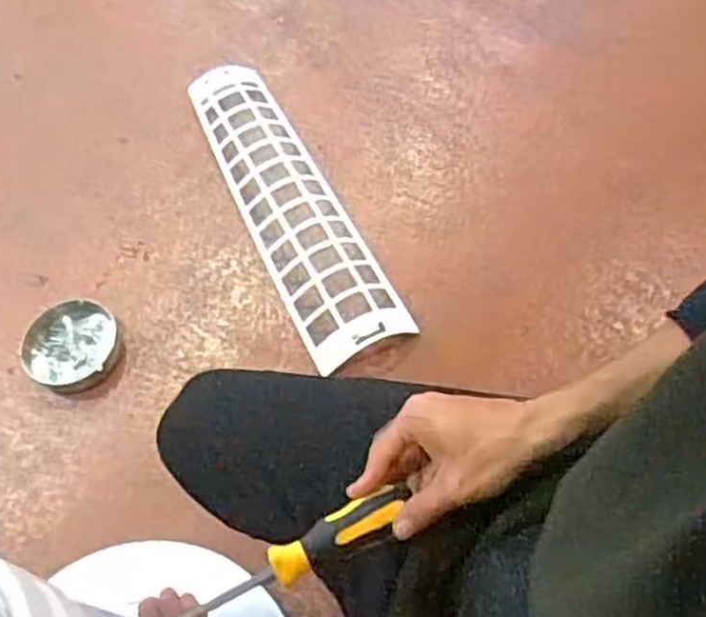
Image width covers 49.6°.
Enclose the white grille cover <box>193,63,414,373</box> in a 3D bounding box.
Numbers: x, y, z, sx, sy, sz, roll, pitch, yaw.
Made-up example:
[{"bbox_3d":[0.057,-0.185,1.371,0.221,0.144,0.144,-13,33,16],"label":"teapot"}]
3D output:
[{"bbox_3d":[-0.096,-0.159,1.068,0.129,0.037,0.537,-23,61,-10],"label":"white grille cover"}]

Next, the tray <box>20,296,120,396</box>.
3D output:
[{"bbox_3d":[-0.356,0.050,0.976,0.118,0.045,0.110,-2,60,3],"label":"tray"}]

